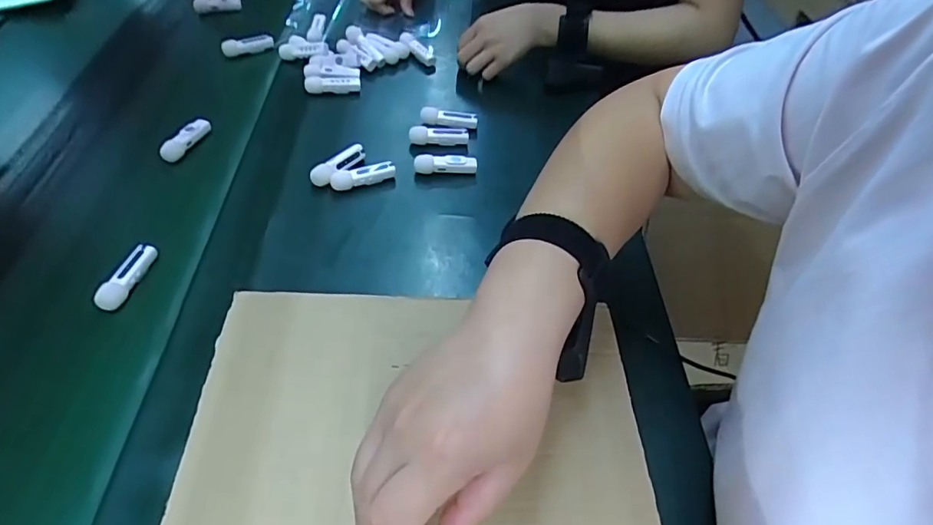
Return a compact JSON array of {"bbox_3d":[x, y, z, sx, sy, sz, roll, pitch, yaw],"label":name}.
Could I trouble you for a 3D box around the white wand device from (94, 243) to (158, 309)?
[{"bbox_3d":[-0.286,0.013,0.448,0.019,0.017,0.064,10,49,10],"label":"white wand device"}]

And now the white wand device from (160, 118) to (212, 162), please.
[{"bbox_3d":[-0.305,-0.134,0.575,0.023,0.018,0.065,14,49,14],"label":"white wand device"}]

